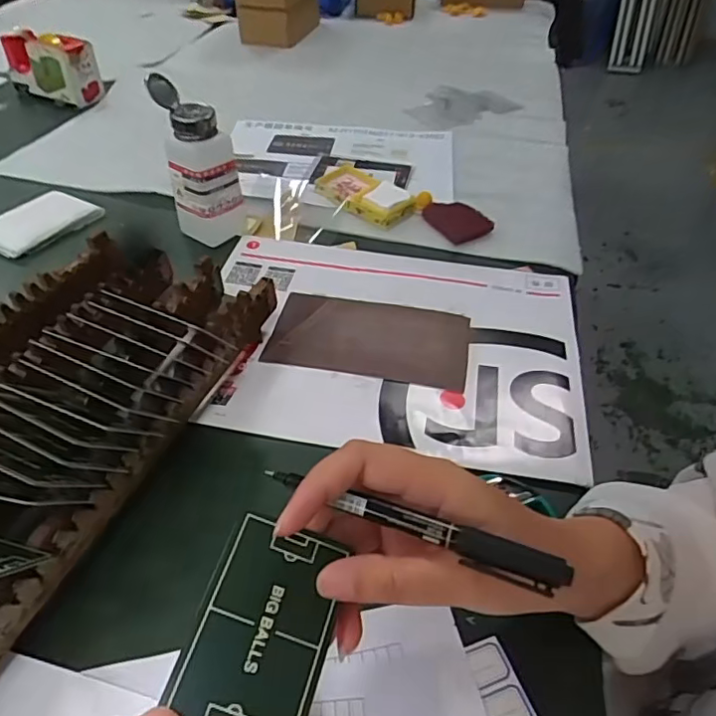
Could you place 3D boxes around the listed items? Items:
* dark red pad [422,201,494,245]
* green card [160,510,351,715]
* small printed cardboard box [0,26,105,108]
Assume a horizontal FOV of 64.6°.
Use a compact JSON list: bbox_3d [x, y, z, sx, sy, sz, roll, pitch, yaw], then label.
[{"bbox_3d":[0.106,-0.146,0.604,0.053,0.016,0.066,-25,52,-25],"label":"dark red pad"},{"bbox_3d":[-0.038,0.108,0.226,0.052,0.004,0.081,22,57,-4],"label":"green card"},{"bbox_3d":[-0.455,-0.433,0.841,0.140,0.080,0.065,24,49,22],"label":"small printed cardboard box"}]

